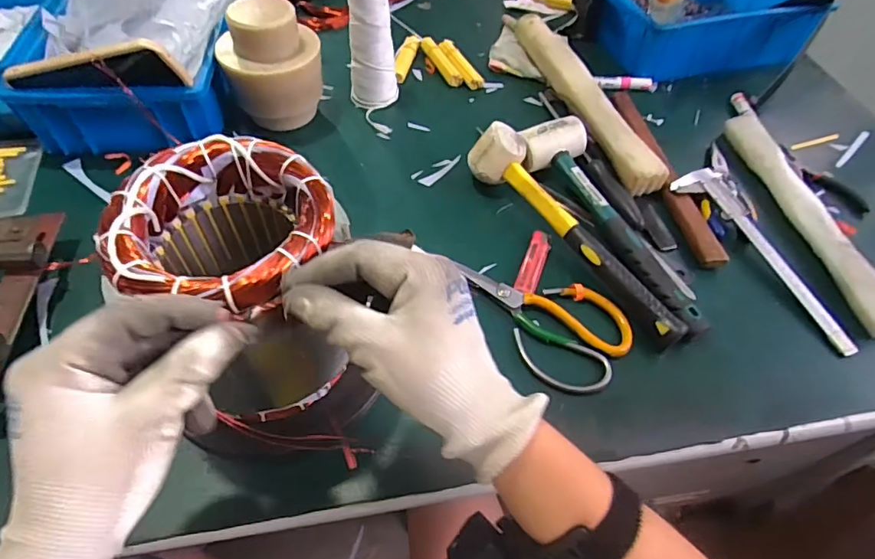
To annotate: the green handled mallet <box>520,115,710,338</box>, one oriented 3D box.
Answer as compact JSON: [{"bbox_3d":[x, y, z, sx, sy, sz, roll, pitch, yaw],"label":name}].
[{"bbox_3d":[0.167,-0.062,0.505,0.076,0.041,0.277,-17,56,-14],"label":"green handled mallet"}]

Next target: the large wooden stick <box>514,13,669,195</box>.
[{"bbox_3d":[0.175,-0.237,0.629,0.042,0.040,0.348,-13,55,-12],"label":"large wooden stick"}]

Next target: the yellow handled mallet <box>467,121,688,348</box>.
[{"bbox_3d":[0.135,-0.056,0.491,0.059,0.053,0.281,-31,60,-23],"label":"yellow handled mallet"}]

